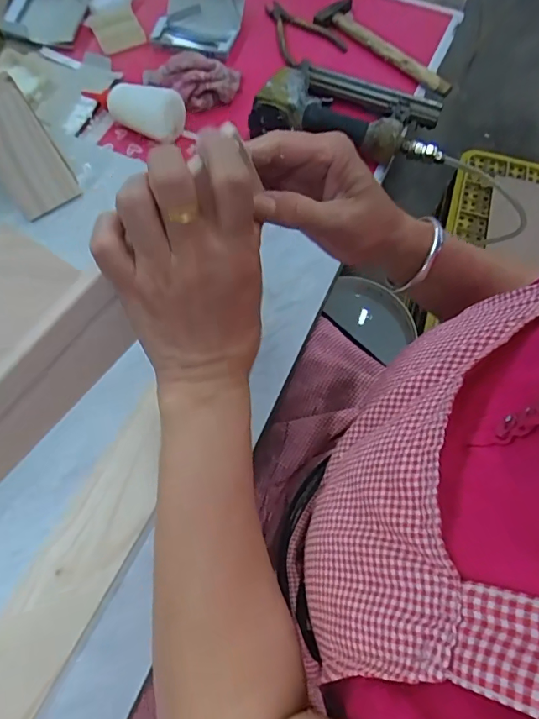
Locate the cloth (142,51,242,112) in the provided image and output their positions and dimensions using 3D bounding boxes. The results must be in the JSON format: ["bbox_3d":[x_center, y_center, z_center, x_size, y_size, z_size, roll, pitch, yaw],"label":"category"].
[{"bbox_3d":[-0.117,-0.402,0.678,0.140,0.043,0.089,0,67,-2],"label":"cloth"}]

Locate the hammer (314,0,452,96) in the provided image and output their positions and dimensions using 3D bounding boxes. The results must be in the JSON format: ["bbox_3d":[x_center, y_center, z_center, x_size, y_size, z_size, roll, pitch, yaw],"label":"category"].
[{"bbox_3d":[0.178,-0.481,0.709,0.072,0.022,0.247,-42,74,-15],"label":"hammer"}]

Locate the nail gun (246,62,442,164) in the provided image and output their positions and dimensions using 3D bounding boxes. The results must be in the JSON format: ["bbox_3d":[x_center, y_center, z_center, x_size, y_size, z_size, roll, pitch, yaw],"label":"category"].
[{"bbox_3d":[0.111,-0.344,0.631,0.245,0.065,0.157,11,68,3],"label":"nail gun"}]

